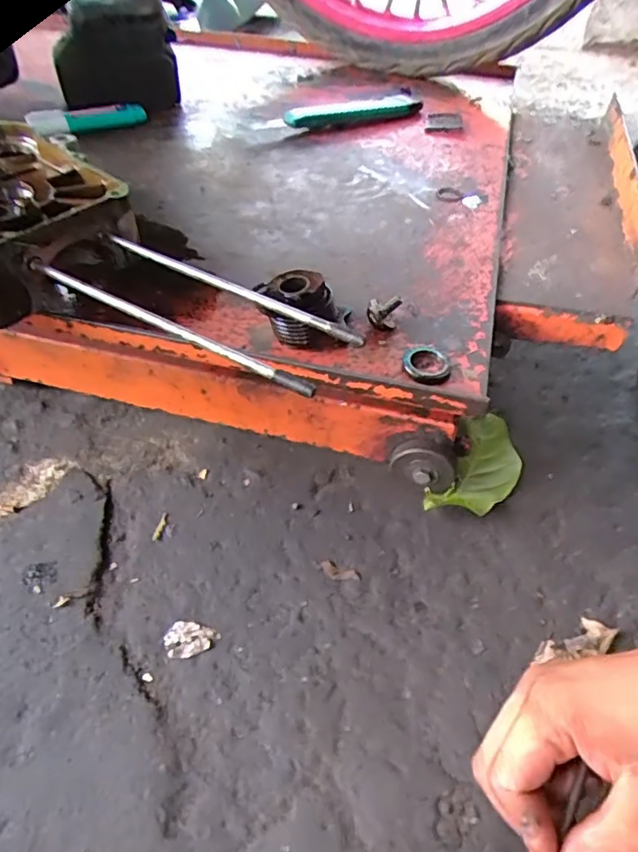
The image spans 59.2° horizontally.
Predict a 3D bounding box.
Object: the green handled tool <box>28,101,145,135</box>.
[{"bbox_3d":[-0.211,-0.281,0.512,0.099,0.021,0.015,-17,50,-15],"label":"green handled tool"}]

